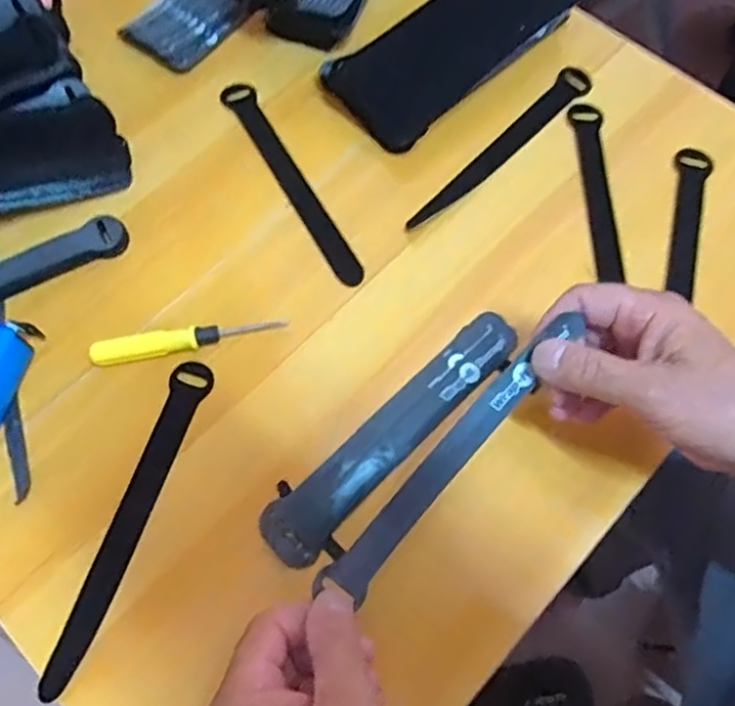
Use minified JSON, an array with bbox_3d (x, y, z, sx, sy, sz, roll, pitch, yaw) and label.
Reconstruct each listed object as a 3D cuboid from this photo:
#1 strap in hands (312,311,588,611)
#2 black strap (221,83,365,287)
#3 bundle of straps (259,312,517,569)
[{"bbox_3d":[0.045,0.051,0.344,0.022,0.024,0.189,39,86,15],"label":"strap in hands"},{"bbox_3d":[-0.055,-0.128,0.478,0.023,0.005,0.194,-29,71,-11],"label":"black strap"},{"bbox_3d":[0.017,0.048,0.406,0.037,0.013,0.199,42,74,15],"label":"bundle of straps"}]

